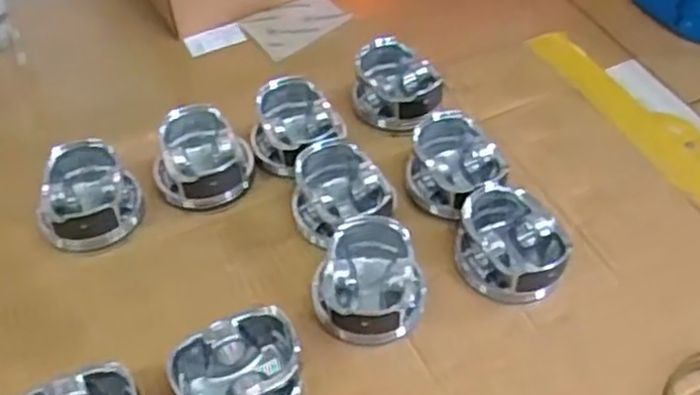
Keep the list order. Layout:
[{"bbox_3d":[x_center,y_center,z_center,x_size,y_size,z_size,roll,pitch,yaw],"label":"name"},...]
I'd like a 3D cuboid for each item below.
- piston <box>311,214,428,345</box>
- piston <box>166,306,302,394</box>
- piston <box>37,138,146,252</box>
[{"bbox_3d":[0.016,0.062,0.559,0.082,0.046,0.093,16,54,12],"label":"piston"},{"bbox_3d":[-0.074,0.122,0.509,0.085,0.039,0.071,-22,55,-16],"label":"piston"},{"bbox_3d":[-0.220,-0.001,0.620,0.084,0.051,0.087,-24,56,-18],"label":"piston"}]

